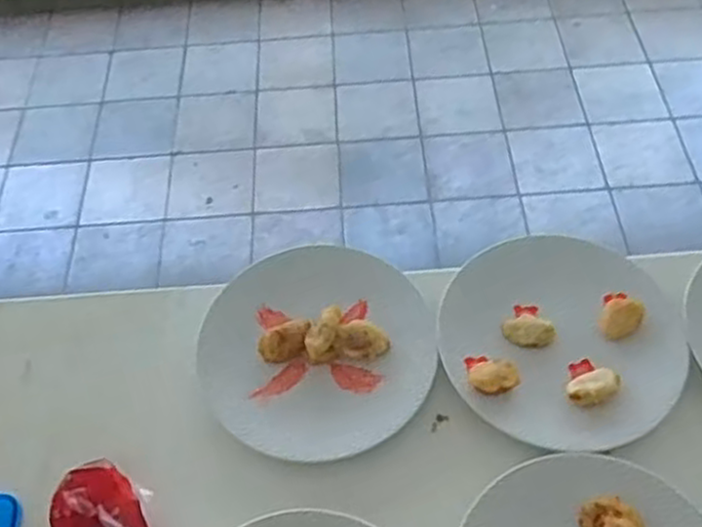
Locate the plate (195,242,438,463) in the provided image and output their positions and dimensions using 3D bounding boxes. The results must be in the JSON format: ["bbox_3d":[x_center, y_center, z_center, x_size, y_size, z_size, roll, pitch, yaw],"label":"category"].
[{"bbox_3d":[-0.028,0.069,0.638,0.192,0.031,0.188,-2,56,3],"label":"plate"}]

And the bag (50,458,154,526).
[{"bbox_3d":[-0.187,0.189,0.566,0.086,0.026,0.062,26,62,20],"label":"bag"}]

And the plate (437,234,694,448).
[{"bbox_3d":[0.173,0.060,0.629,0.186,0.019,0.192,-2,56,3],"label":"plate"}]

